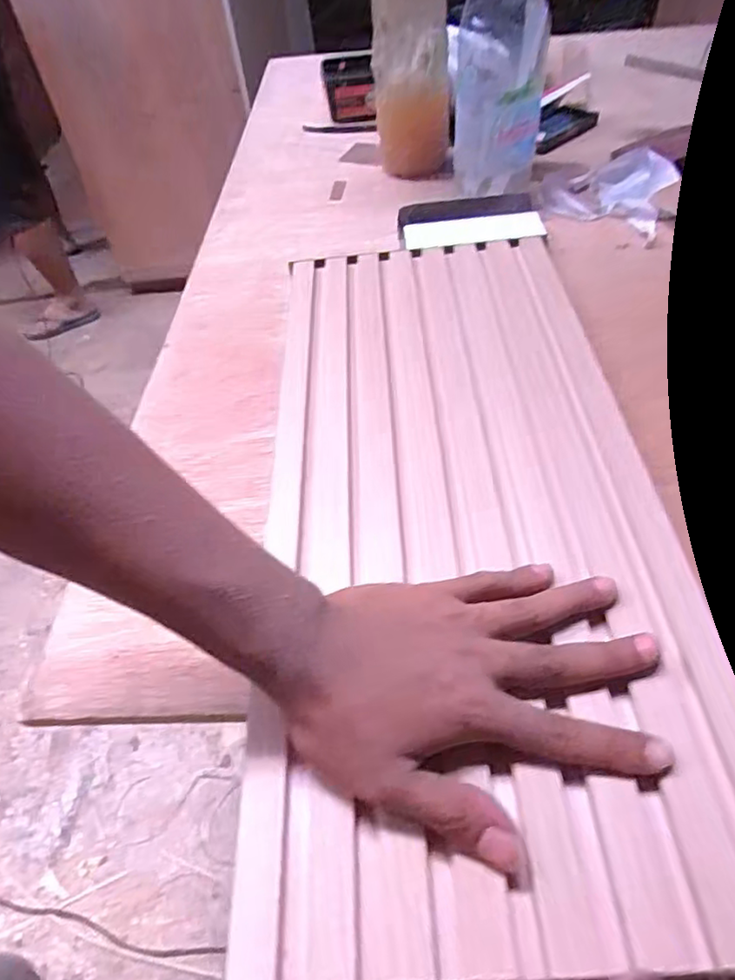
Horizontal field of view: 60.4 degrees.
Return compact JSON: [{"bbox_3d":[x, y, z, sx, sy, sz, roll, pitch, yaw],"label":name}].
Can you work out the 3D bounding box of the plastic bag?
[{"bbox_3d":[0.264,-0.335,0.695,0.133,0.033,0.135,20,53,23],"label":"plastic bag"}]

